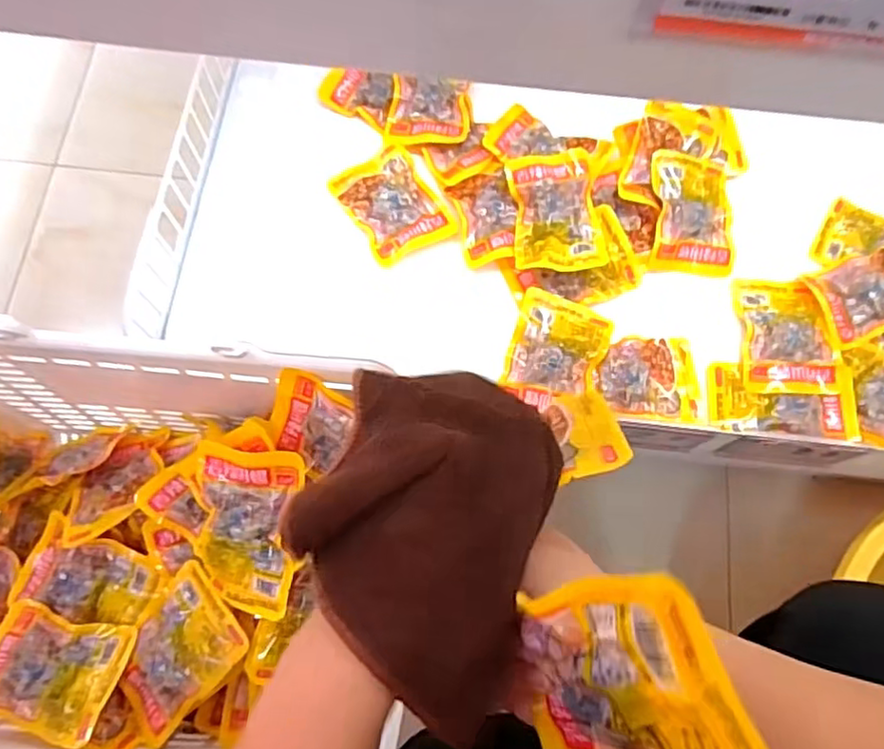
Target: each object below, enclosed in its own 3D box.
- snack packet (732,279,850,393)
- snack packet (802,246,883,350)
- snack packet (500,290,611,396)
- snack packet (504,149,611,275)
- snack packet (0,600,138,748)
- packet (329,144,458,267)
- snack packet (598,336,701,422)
[{"bbox_3d":[0.316,-0.039,0.579,0.077,0.019,0.113,0,71,-3],"label":"snack packet"},{"bbox_3d":[0.404,-0.076,0.592,0.114,0.031,0.082,-17,55,5],"label":"snack packet"},{"bbox_3d":[0.105,-0.026,0.565,0.080,0.022,0.093,17,71,3],"label":"snack packet"},{"bbox_3d":[0.105,-0.152,0.593,0.078,0.029,0.119,-6,72,-5],"label":"snack packet"},{"bbox_3d":[-0.306,0.227,0.490,0.114,0.019,0.083,10,51,5],"label":"snack packet"},{"bbox_3d":[-0.049,-0.165,0.612,0.079,0.017,0.112,-31,75,-12],"label":"packet"},{"bbox_3d":[0.185,-0.001,0.568,0.091,0.019,0.078,6,71,-1],"label":"snack packet"}]

